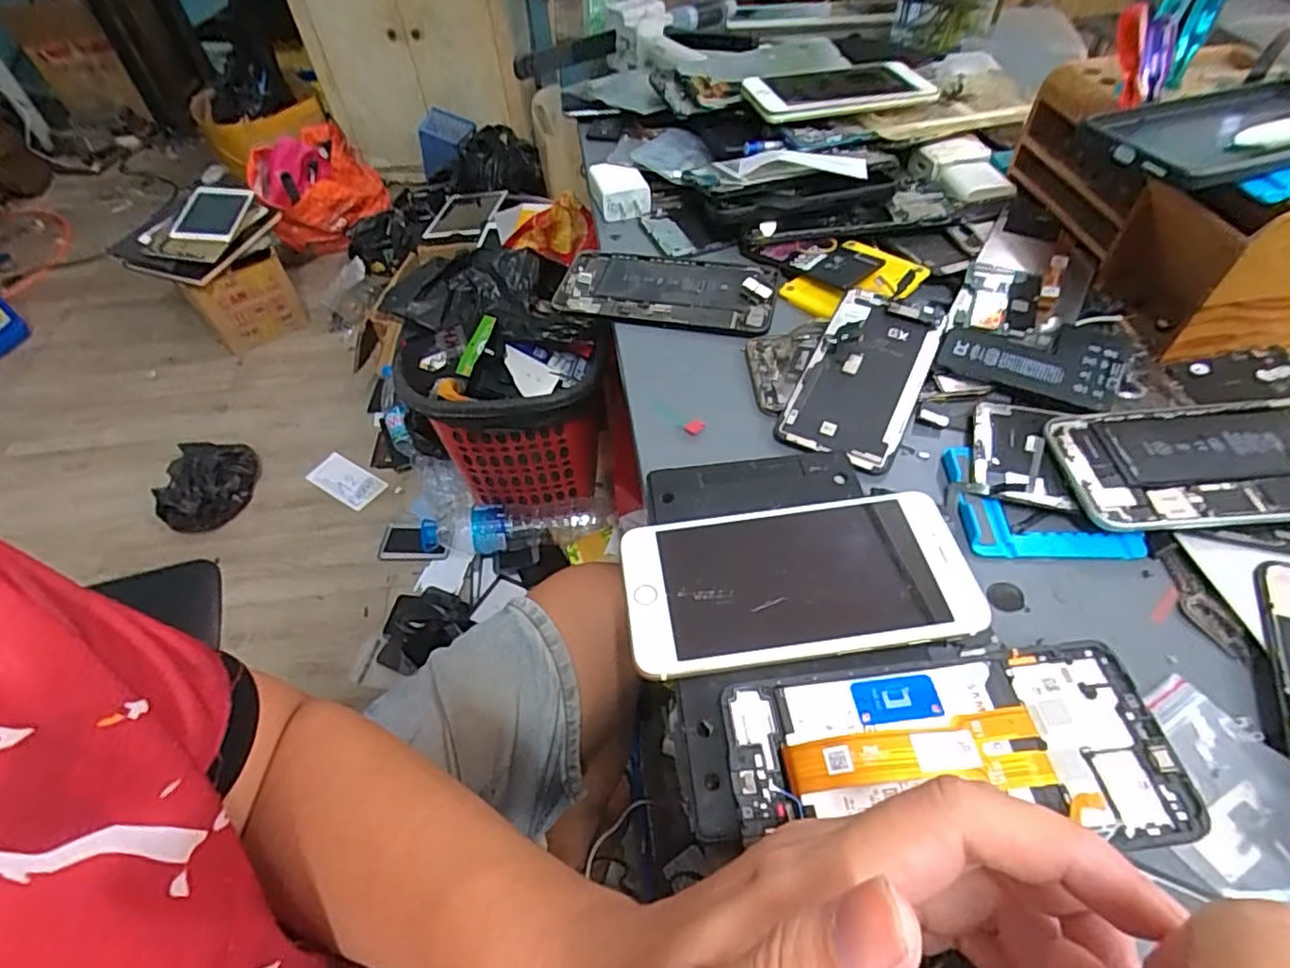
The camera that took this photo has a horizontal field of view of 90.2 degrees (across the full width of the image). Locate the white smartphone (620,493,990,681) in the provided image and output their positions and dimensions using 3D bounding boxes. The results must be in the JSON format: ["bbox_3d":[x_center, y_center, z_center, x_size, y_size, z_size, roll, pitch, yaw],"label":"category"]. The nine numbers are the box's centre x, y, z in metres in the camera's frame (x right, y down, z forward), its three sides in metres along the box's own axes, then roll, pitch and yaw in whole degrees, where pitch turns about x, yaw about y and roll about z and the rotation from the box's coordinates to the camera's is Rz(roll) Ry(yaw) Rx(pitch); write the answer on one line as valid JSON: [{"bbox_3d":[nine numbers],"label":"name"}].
[{"bbox_3d":[0.069,0.044,0.295,0.153,0.009,0.077,-8,49,-1],"label":"white smartphone"}]

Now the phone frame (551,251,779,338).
[{"bbox_3d":[0.015,-0.143,0.467,0.155,0.008,0.077,11,52,14],"label":"phone frame"}]

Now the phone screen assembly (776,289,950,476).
[{"bbox_3d":[0.134,-0.069,0.387,0.065,0.014,0.134,23,62,18],"label":"phone screen assembly"}]

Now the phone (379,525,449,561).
[{"bbox_3d":[-0.433,0.110,1.214,0.132,0.014,0.077,2,51,4],"label":"phone"}]

